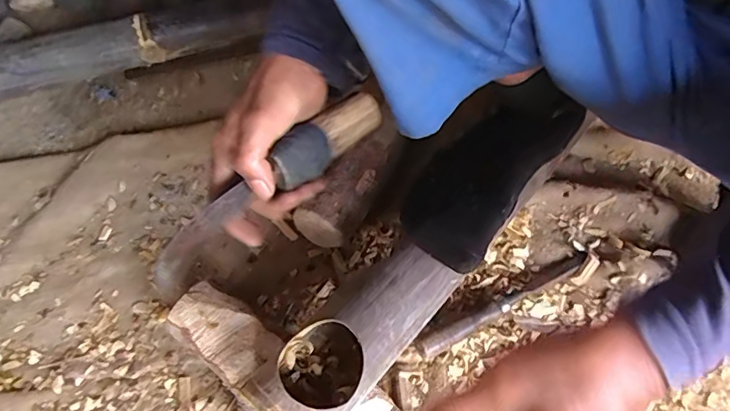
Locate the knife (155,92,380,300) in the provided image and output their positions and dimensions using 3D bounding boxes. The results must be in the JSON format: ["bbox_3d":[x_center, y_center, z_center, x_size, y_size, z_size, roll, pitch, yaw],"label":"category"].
[{"bbox_3d":[-0.075,-0.021,0.408,0.028,0.039,0.234,40,68,20],"label":"knife"}]

